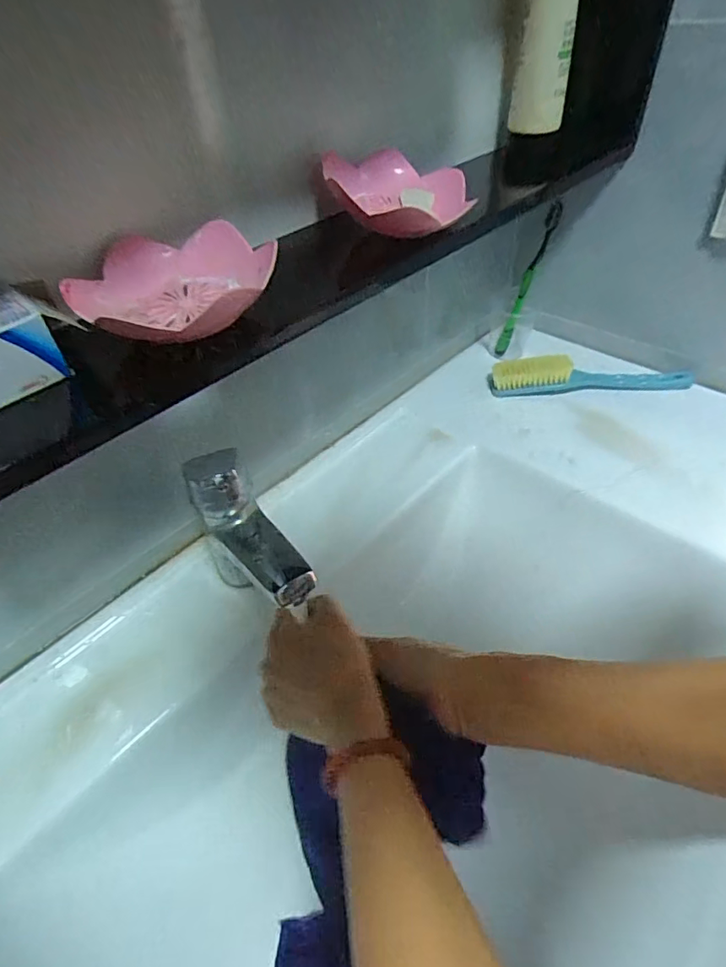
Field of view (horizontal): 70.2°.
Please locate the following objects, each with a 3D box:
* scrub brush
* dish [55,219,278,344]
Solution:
[{"bbox_3d":[0.268,-0.129,0.613,0.224,0.038,0.031,-1,45,5],"label":"scrub brush"},{"bbox_3d":[-0.102,-0.113,0.293,0.104,0.027,0.092,8,46,13],"label":"dish"}]

